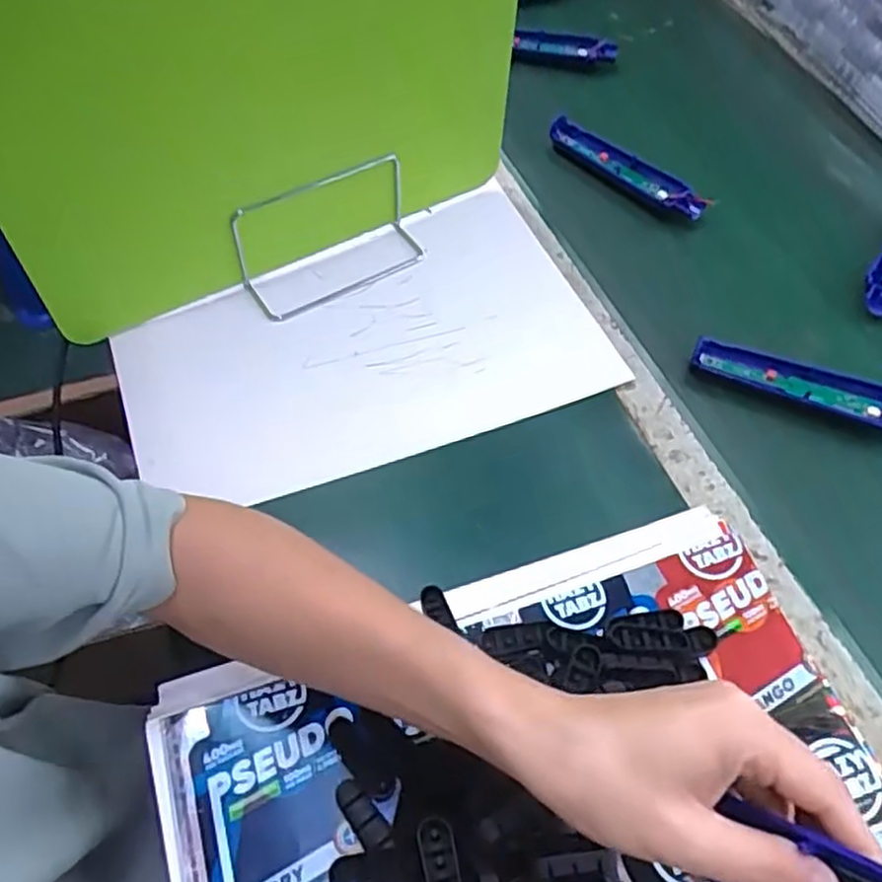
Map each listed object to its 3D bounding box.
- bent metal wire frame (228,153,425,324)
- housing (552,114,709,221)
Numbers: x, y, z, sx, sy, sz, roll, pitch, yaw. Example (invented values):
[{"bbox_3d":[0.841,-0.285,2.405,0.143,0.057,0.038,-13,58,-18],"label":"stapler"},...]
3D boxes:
[{"bbox_3d":[-0.087,-0.170,0.602,0.154,0.082,0.063,-29,64,-19],"label":"bent metal wire frame"},{"bbox_3d":[0.180,-0.262,0.717,0.030,0.024,0.173,-37,67,-23],"label":"housing"}]

